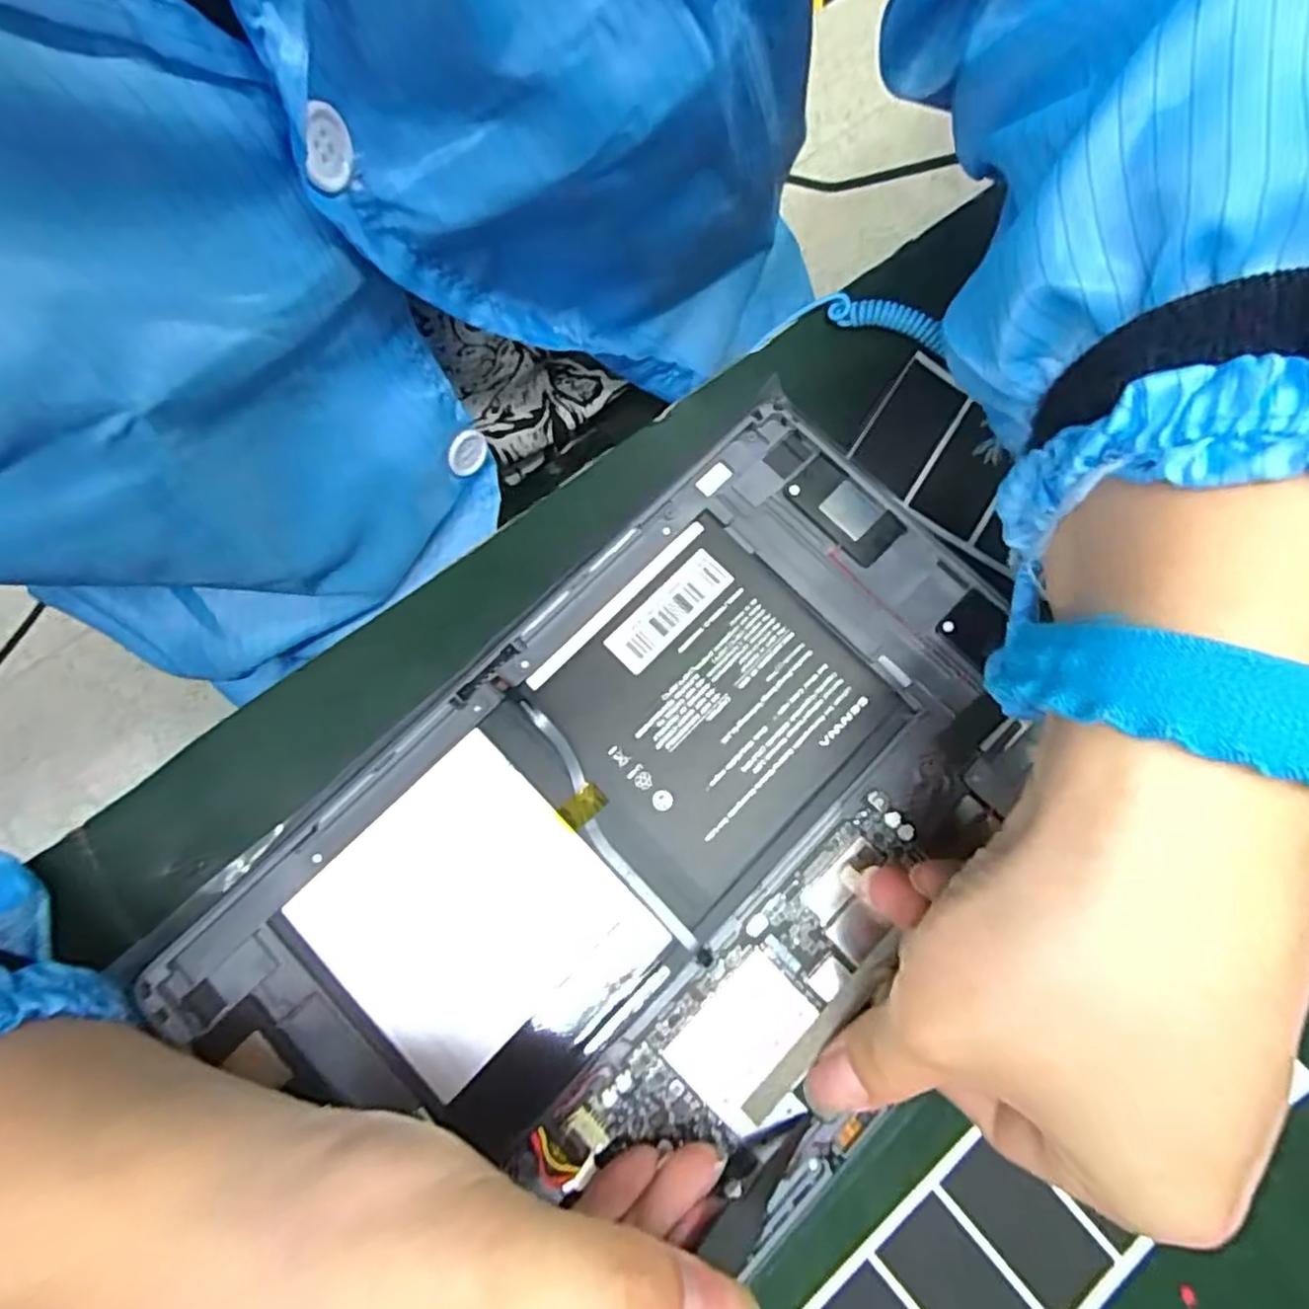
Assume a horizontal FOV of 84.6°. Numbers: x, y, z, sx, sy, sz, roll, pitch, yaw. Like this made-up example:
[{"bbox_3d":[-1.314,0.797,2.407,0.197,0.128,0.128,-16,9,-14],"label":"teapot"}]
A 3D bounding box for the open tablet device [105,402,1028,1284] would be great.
[{"bbox_3d":[0.007,0.056,0.208,0.244,0.008,0.162,-43,81,-9],"label":"open tablet device"}]

